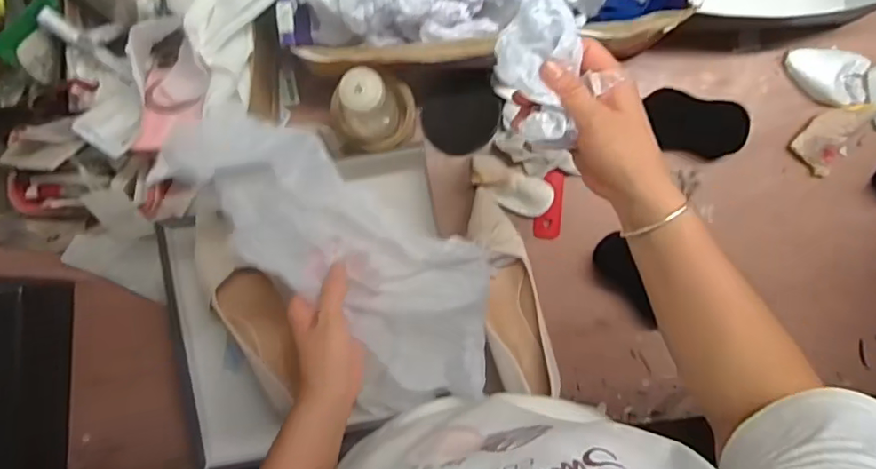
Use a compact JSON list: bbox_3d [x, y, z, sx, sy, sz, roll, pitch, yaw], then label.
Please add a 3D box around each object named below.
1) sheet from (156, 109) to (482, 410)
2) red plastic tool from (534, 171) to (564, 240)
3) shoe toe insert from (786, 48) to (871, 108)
[{"bbox_3d":[-0.084,0.030,0.516,0.187,0.095,0.353,-41,115,0],"label":"sheet"},{"bbox_3d":[0.138,-0.035,0.667,0.031,0.007,0.084,6,106,-1],"label":"red plastic tool"},{"bbox_3d":[0.479,-0.193,0.664,0.100,0.021,0.061,12,91,-1],"label":"shoe toe insert"}]

